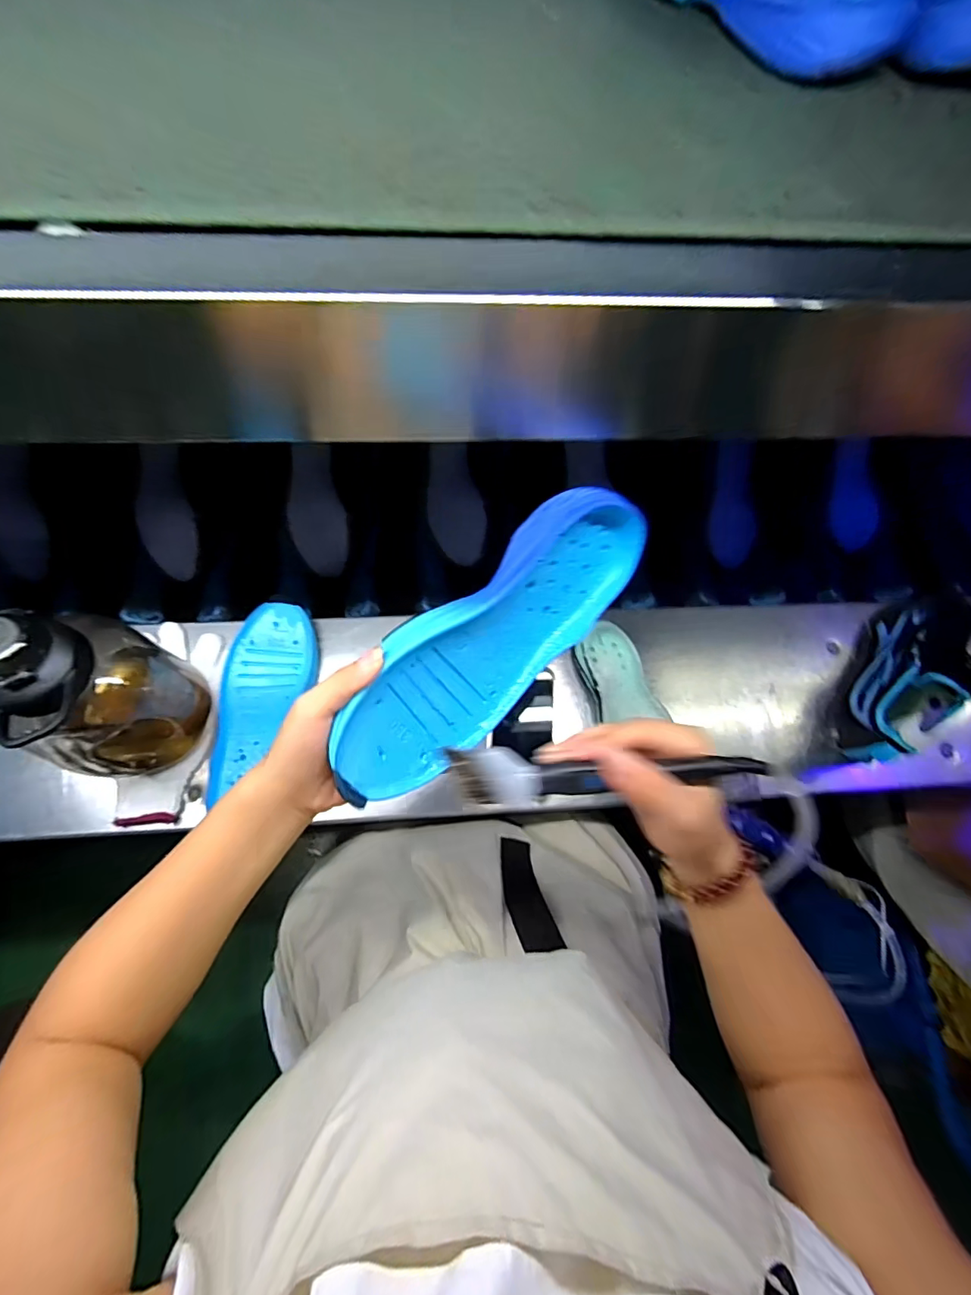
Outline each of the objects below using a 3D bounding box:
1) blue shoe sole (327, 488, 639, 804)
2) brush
[{"bbox_3d":[0.005,-0.006,0.353,0.255,0.042,0.097,-44,124,-12],"label":"blue shoe sole"},{"bbox_3d":[0.065,0.069,0.279,0.166,0.015,0.030,-3,76,7],"label":"brush"}]

